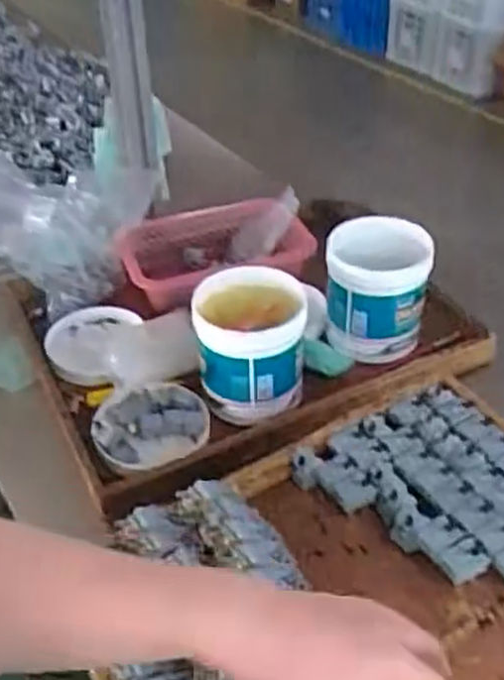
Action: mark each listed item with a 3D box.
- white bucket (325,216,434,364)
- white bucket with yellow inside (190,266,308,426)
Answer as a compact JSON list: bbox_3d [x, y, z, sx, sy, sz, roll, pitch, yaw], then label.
[{"bbox_3d":[0.147,-0.066,0.887,0.111,0.131,0.114,8,40,12],"label":"white bucket"},{"bbox_3d":[-0.002,0.004,0.823,0.113,0.125,0.118,-1,39,1],"label":"white bucket with yellow inside"}]

